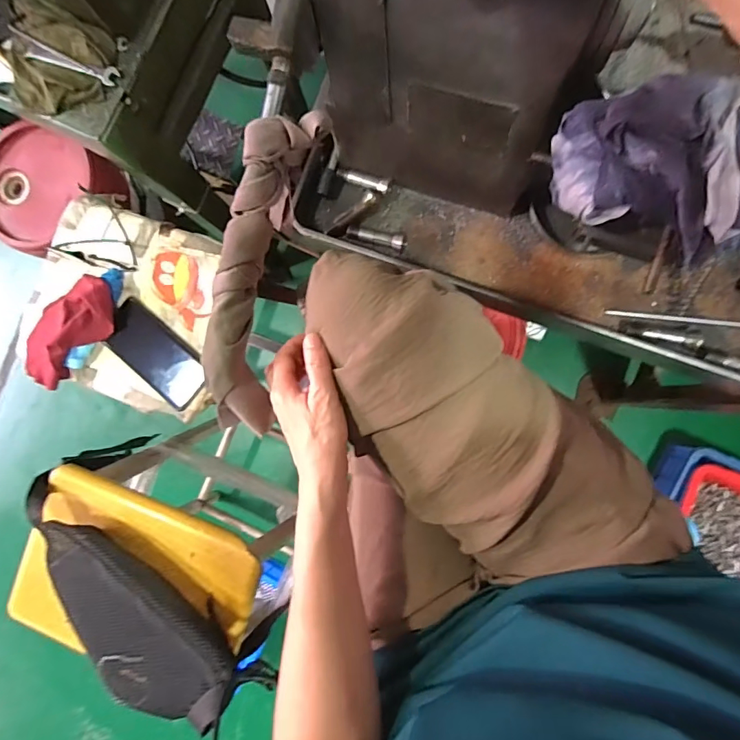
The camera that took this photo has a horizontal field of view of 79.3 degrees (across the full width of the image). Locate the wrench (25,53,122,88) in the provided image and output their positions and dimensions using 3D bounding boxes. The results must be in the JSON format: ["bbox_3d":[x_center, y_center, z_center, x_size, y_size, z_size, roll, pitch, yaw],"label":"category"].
[{"bbox_3d":[-0.396,-0.409,0.598,0.128,0.008,0.026,20,80,1],"label":"wrench"}]

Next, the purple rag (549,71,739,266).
[{"bbox_3d":[0.213,-0.143,0.316,0.163,0.061,0.093,26,92,9],"label":"purple rag"}]

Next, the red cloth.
[{"bbox_3d":[-0.412,-0.052,0.606,0.181,0.043,0.088,-42,82,5],"label":"red cloth"}]

